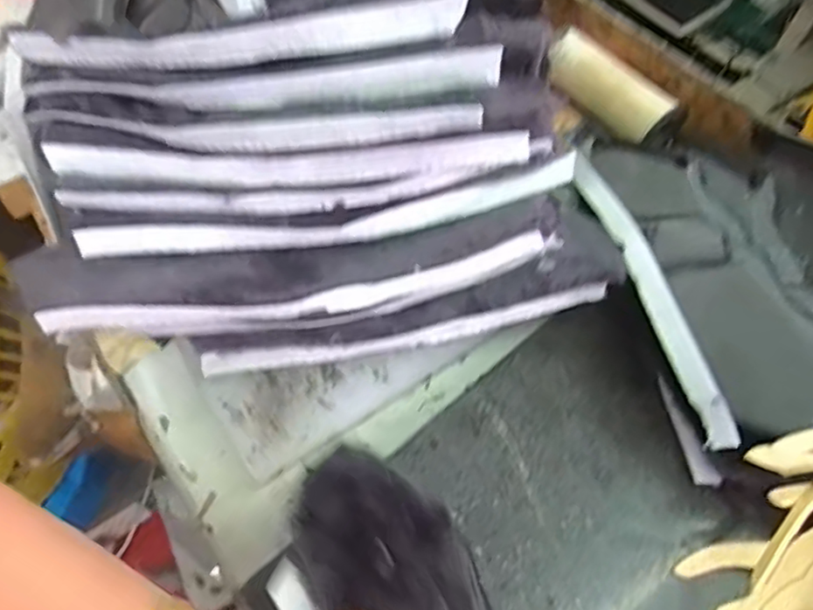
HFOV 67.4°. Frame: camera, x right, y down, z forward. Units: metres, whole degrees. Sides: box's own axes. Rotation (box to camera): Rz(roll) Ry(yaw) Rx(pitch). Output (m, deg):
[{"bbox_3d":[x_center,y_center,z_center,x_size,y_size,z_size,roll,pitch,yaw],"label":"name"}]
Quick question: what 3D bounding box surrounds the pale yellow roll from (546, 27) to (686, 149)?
[{"bbox_3d":[0.191,-0.203,0.573,0.050,0.043,0.138,-36,66,-23],"label":"pale yellow roll"}]

